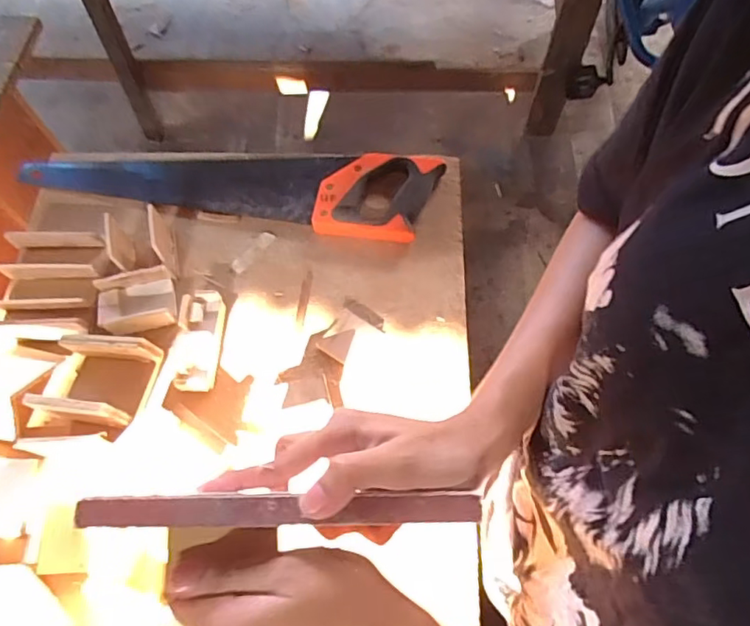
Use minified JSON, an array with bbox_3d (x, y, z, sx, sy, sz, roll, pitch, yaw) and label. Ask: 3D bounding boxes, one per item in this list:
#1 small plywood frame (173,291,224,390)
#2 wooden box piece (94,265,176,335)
[{"bbox_3d":[-0.188,0.027,0.602,0.046,0.015,0.110,11,67,-22],"label":"small plywood frame"},{"bbox_3d":[-0.264,-0.013,0.622,0.079,0.032,0.060,-14,66,-4],"label":"wooden box piece"}]

